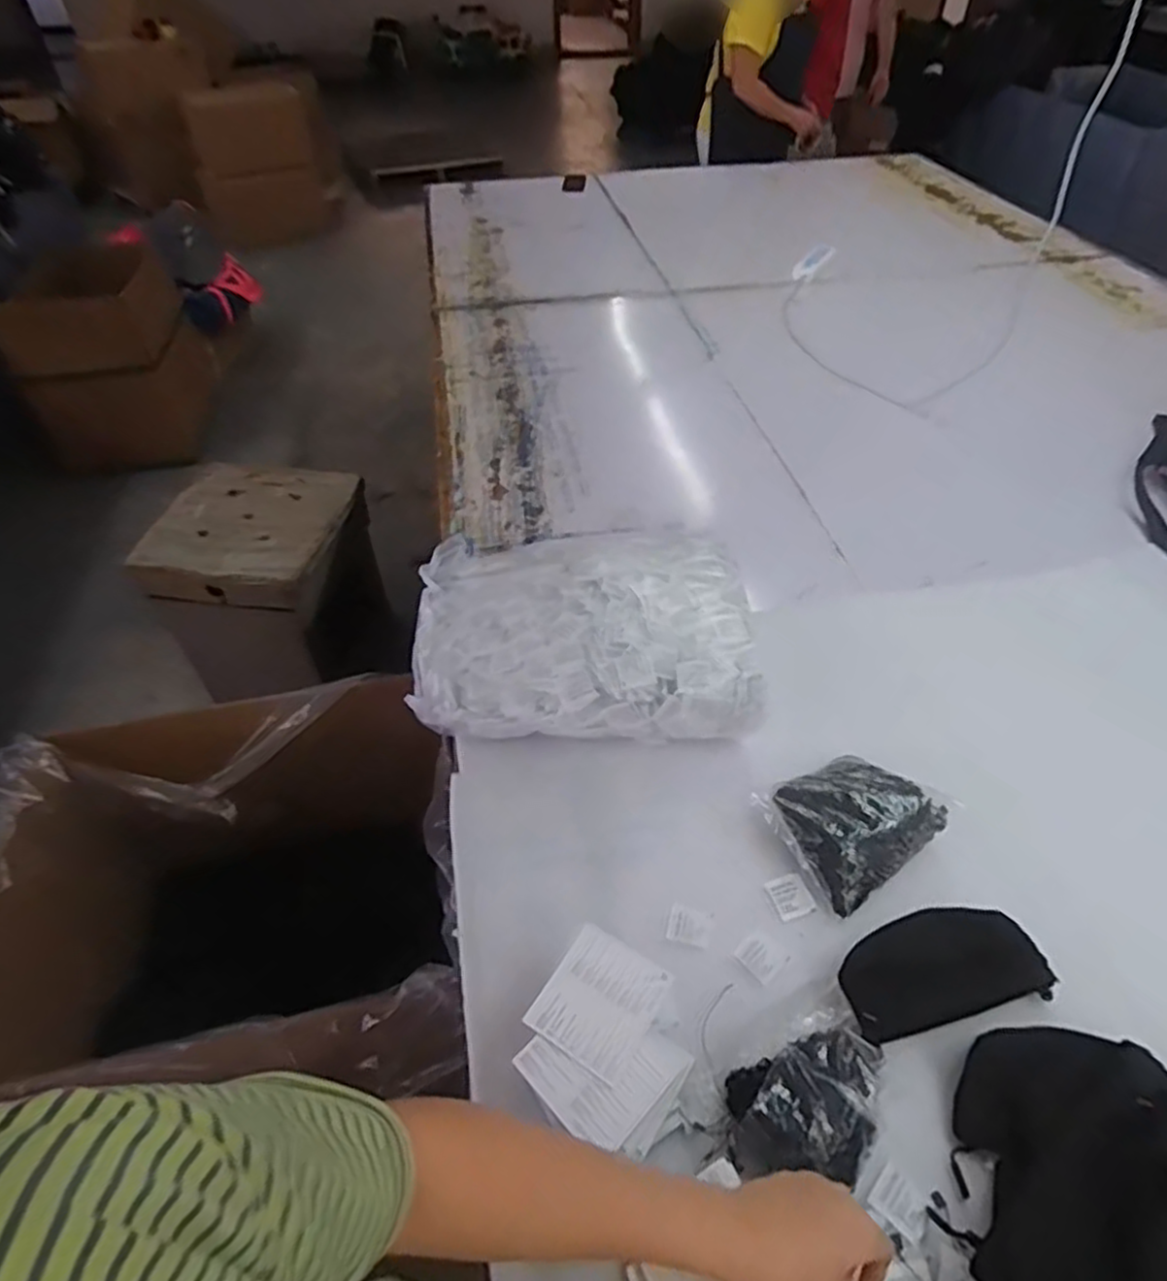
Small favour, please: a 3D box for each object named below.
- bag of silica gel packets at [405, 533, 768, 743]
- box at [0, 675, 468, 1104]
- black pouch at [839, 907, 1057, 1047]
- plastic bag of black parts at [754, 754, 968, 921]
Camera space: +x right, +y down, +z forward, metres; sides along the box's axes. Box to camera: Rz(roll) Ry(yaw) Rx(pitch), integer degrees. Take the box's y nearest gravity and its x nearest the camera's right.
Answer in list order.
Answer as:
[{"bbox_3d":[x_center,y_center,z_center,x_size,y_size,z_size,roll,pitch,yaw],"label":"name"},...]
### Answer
[{"bbox_3d":[-0.008,-0.019,0.937,0.417,0.119,0.312,-1,45,0],"label":"bag of silica gel packets"},{"bbox_3d":[-0.505,0.426,1.107,0.595,0.470,0.566,-10,46,-8],"label":"box"},{"bbox_3d":[0.324,0.298,0.672,0.194,0.039,0.092,-11,46,-10],"label":"black pouch"},{"bbox_3d":[0.289,0.183,0.775,0.177,0.054,0.135,-25,50,-22],"label":"plastic bag of black parts"}]

